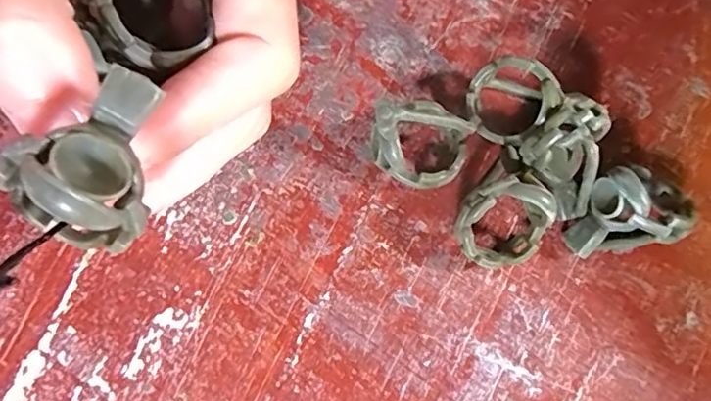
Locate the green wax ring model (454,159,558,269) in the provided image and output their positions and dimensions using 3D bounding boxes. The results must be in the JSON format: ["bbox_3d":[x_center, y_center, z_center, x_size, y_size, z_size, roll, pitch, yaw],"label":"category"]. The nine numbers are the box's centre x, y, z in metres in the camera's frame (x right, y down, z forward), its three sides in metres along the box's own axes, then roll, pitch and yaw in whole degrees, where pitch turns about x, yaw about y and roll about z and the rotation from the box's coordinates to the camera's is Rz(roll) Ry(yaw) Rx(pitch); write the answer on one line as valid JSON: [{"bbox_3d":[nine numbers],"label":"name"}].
[{"bbox_3d":[0.040,0.005,0.146,0.022,0.020,0.027,42,79,7],"label":"green wax ring model"}]

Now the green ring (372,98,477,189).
[{"bbox_3d":[0.016,-0.017,0.147,0.030,0.027,0.021,33,78,6],"label":"green ring"}]

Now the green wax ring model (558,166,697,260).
[{"bbox_3d":[0.071,0.003,0.145,0.024,0.024,0.019,-9,78,-4],"label":"green wax ring model"}]

